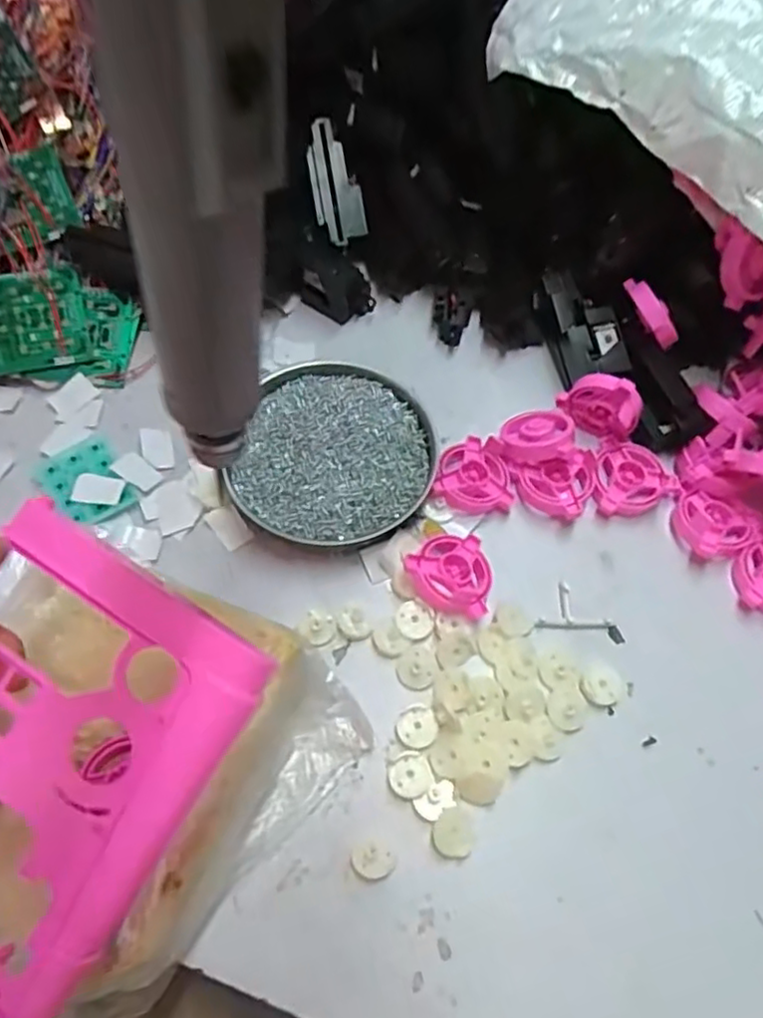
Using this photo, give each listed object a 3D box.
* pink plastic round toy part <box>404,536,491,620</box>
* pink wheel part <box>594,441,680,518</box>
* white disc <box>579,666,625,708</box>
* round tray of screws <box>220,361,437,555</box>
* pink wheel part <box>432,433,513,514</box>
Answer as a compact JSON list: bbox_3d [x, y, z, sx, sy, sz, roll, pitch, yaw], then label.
[{"bbox_3d":[0.044,0.040,0.404,0.049,0.017,0.051,1,63,-2],"label":"pink plastic round toy part"},{"bbox_3d":[0.164,-0.021,0.450,0.055,0.016,0.047,-7,64,-6],"label":"pink wheel part"},{"bbox_3d":[0.128,0.102,0.391,0.025,0.004,0.022,-16,65,-11],"label":"white disc"},{"bbox_3d":[-0.028,-0.038,0.438,0.121,0.016,0.134,14,67,7],"label":"round tray of screws"},{"bbox_3d":[0.060,-0.023,0.442,0.049,0.015,0.051,4,63,-1],"label":"pink wheel part"}]

